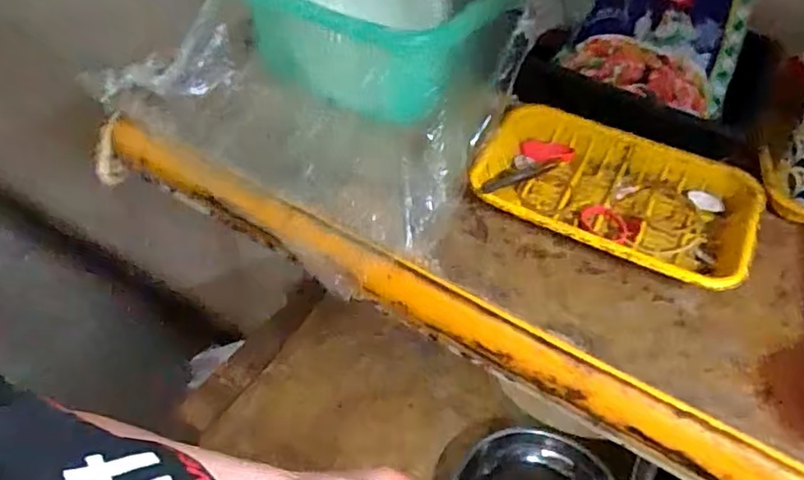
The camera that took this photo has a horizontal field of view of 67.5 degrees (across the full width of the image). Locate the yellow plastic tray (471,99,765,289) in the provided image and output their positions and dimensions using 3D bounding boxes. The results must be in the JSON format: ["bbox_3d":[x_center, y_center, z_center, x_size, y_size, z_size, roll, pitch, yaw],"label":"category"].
[{"bbox_3d":[0.142,-0.034,0.405,0.172,0.036,0.112,23,51,16],"label":"yellow plastic tray"}]

